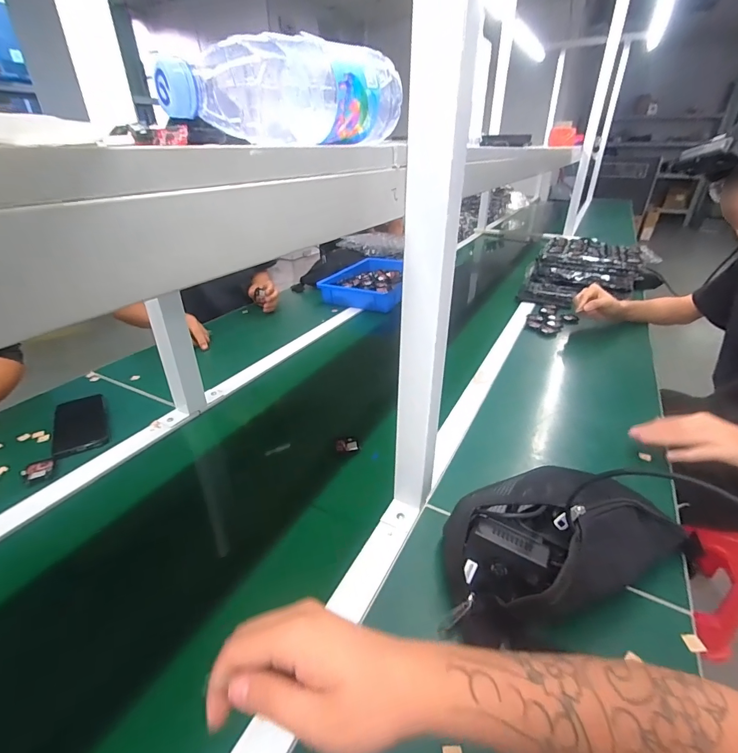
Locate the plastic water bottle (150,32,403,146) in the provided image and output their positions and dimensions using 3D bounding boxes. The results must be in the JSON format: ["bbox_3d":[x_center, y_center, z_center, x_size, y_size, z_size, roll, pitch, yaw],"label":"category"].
[{"bbox_3d":[-0.064,-0.216,0.301,0.189,0.063,0.064,-20,36,-30],"label":"plastic water bottle"}]

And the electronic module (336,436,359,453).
[{"bbox_3d":[-0.035,0.110,0.637,0.035,0.010,0.028,-4,31,-6],"label":"electronic module"}]

